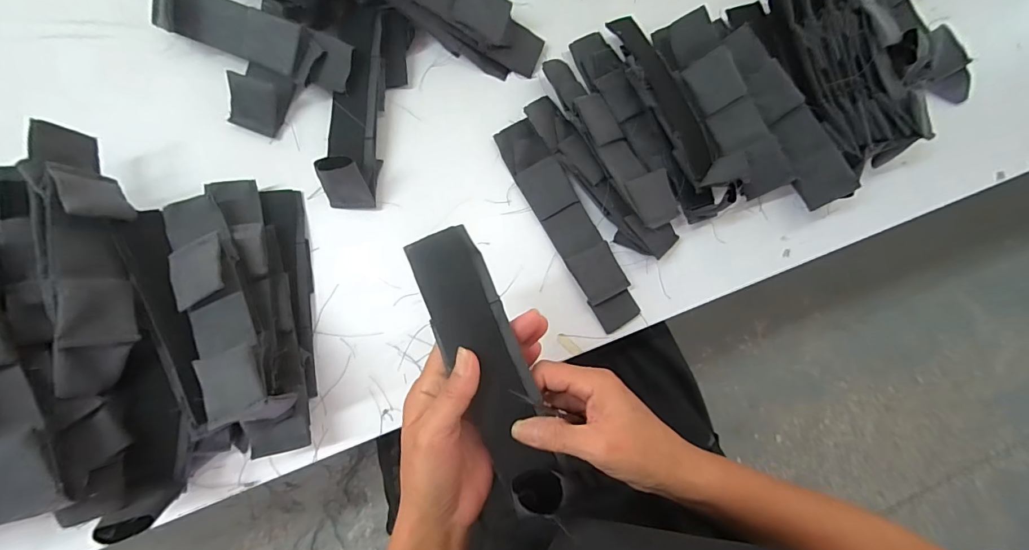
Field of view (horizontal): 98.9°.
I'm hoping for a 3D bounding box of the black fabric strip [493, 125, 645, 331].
[{"bbox_3d":[0.054,-0.051,0.439,0.045,0.021,0.223,-28,86,-8],"label":"black fabric strip"}]

